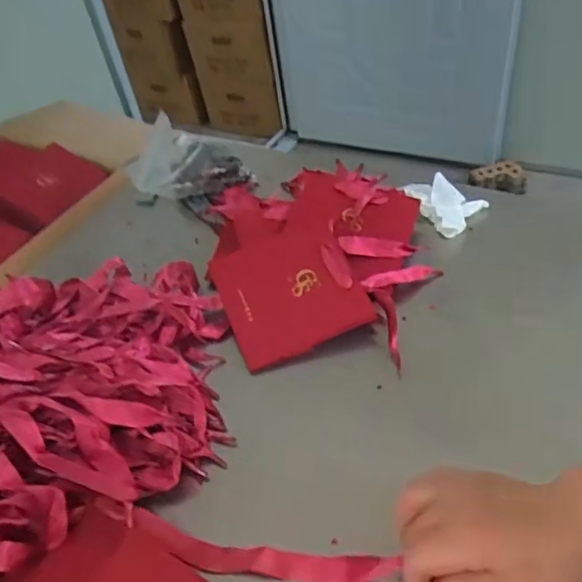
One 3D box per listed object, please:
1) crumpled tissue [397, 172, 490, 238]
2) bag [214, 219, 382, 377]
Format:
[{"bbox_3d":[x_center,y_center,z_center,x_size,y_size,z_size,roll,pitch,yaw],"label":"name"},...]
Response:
[{"bbox_3d":[0.190,-0.108,0.694,0.073,0.018,0.102,-25,46,-14],"label":"crumpled tissue"},{"bbox_3d":[-0.006,-0.004,0.611,0.140,0.019,0.151,-25,58,0],"label":"bag"}]

